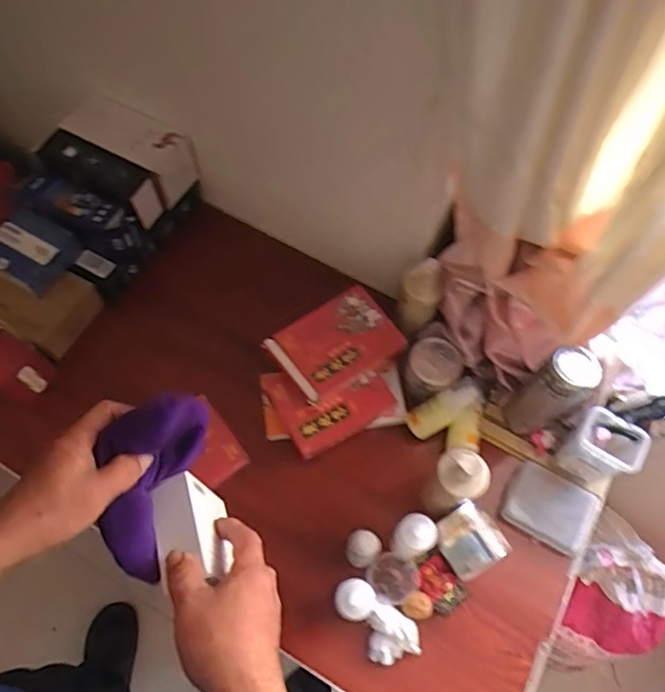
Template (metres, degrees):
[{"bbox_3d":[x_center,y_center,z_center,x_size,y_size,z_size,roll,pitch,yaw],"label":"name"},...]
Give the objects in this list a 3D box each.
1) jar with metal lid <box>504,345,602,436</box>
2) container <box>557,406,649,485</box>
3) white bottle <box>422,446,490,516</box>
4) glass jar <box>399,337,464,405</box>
[{"bbox_3d":[0.301,0.066,0.783,0.065,0.186,0.073,-35,71,-16],"label":"jar with metal lid"},{"bbox_3d":[0.362,0.143,0.785,0.080,0.124,0.066,34,68,12],"label":"container"},{"bbox_3d":[0.161,0.177,0.737,0.066,0.155,0.065,1,65,-2],"label":"white bottle"},{"bbox_3d":[0.149,0.039,0.869,0.086,0.081,0.081,1,65,-2],"label":"glass jar"}]

